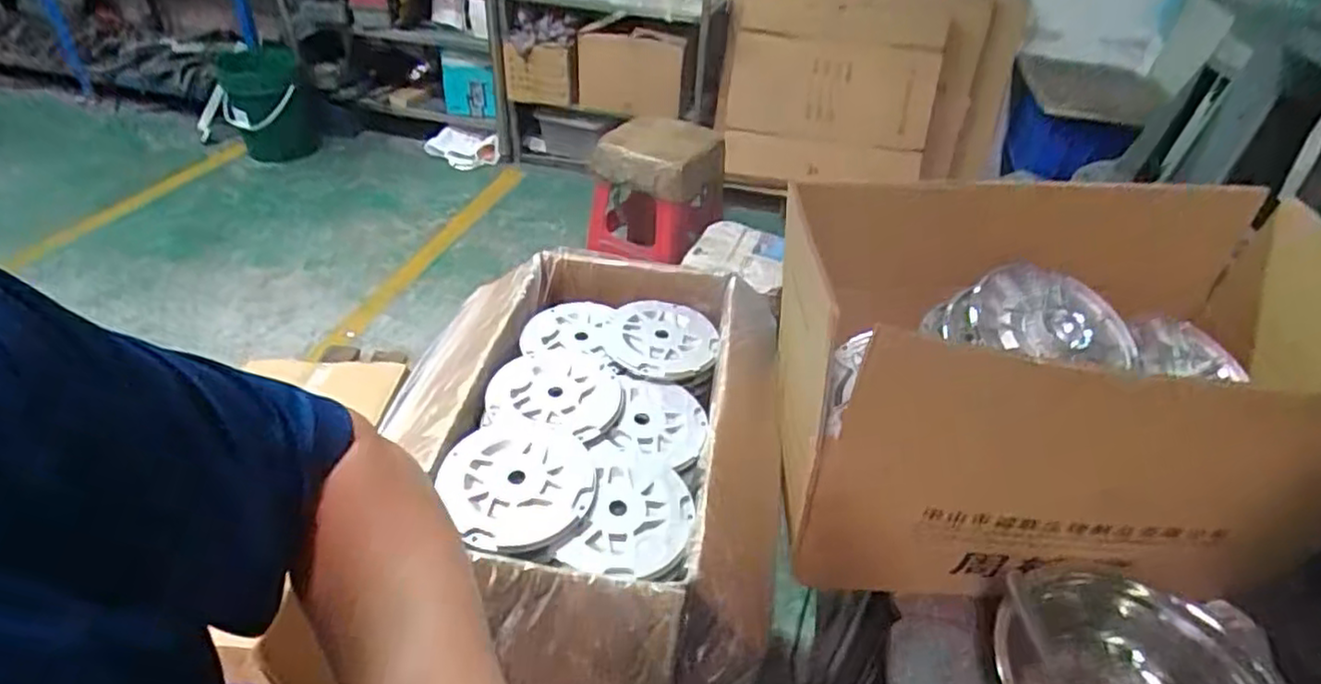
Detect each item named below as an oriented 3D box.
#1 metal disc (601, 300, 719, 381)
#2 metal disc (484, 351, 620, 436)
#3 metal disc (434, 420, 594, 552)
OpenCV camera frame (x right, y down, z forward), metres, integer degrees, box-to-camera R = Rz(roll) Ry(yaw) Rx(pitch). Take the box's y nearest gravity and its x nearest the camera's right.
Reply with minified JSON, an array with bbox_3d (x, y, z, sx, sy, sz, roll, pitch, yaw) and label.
[{"bbox_3d":[0.002,-0.007,0.814,0.137,0.007,0.134,2,39,-2],"label":"metal disc"},{"bbox_3d":[-0.113,0.048,0.732,0.132,0.011,0.124,2,39,-2],"label":"metal disc"},{"bbox_3d":[-0.127,0.123,0.629,0.131,0.015,0.139,2,39,-2],"label":"metal disc"}]

